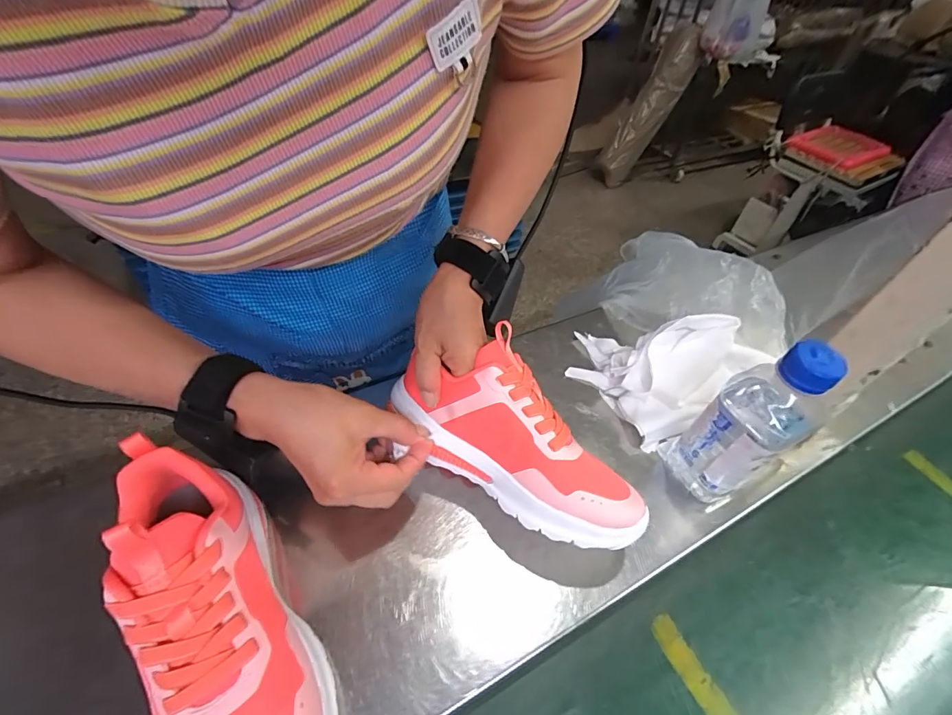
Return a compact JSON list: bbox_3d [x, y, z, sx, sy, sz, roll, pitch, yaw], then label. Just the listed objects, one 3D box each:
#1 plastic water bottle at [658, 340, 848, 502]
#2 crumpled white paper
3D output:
[{"bbox_3d":[0.198,0.060,0.331,0.048,0.177,0.046,21,50,10],"label":"plastic water bottle"},{"bbox_3d":[0.189,-0.006,0.438,0.149,0.078,0.154,-23,56,-24],"label":"crumpled white paper"}]

